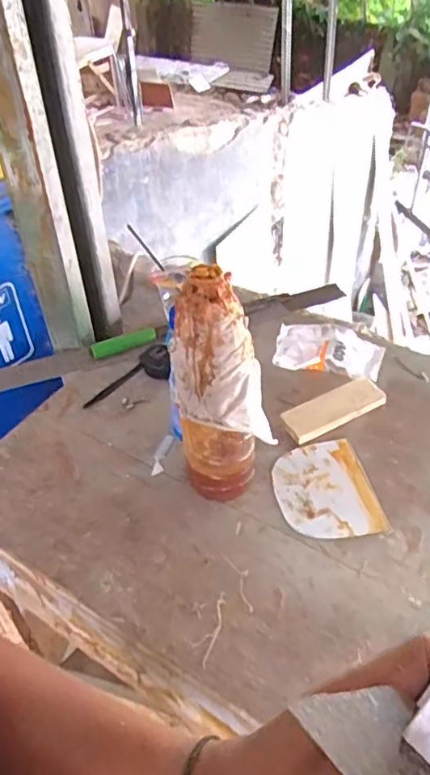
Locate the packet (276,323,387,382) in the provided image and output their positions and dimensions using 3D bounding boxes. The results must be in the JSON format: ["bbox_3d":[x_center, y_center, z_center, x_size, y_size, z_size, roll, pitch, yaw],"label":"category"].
[{"bbox_3d":[0.177,-0.059,0.902,0.161,0.046,0.108,5,43,10],"label":"packet"}]

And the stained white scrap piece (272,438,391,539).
[{"bbox_3d":[0.138,0.128,0.743,0.120,0.008,0.146,-9,43,-7],"label":"stained white scrap piece"}]

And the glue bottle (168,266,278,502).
[{"bbox_3d":[0.007,0.022,0.643,0.089,0.312,0.074,-15,43,-12],"label":"glue bottle"}]

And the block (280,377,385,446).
[{"bbox_3d":[0.170,0.029,0.832,0.156,0.016,0.050,-23,46,-18],"label":"block"}]

